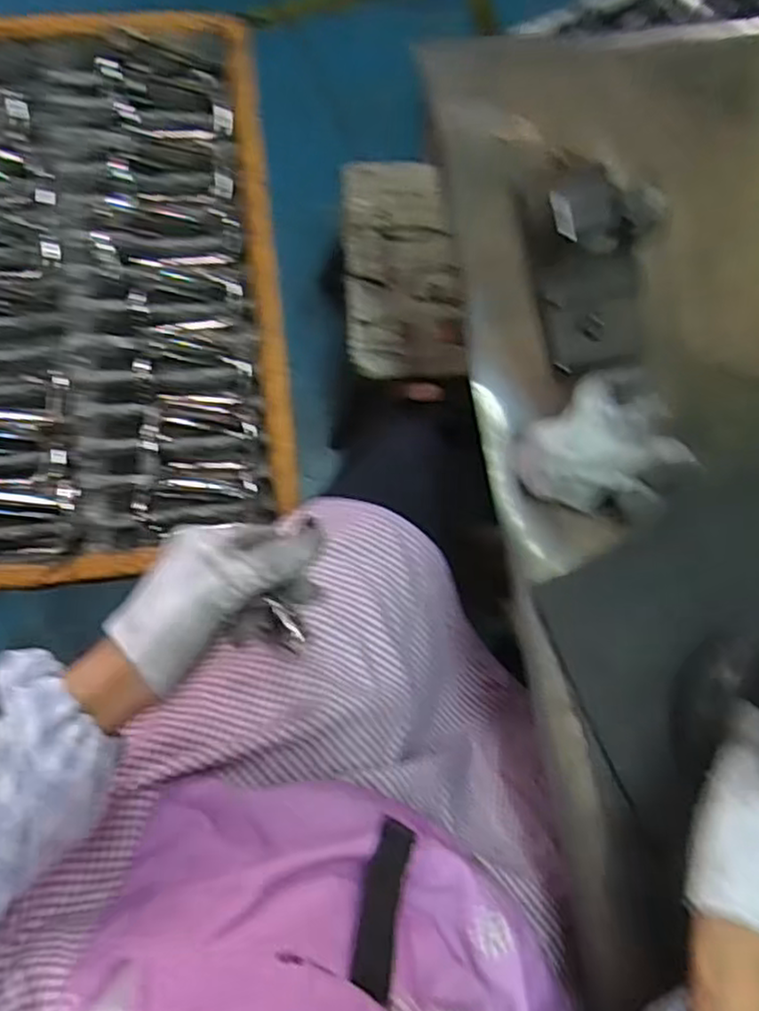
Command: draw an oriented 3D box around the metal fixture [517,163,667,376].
[{"bbox_3d":[0.130,-0.154,0.440,0.065,0.073,0.135,-11,86,-7],"label":"metal fixture"}]

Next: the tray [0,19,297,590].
[{"bbox_3d":[-0.371,-0.193,0.679,0.554,0.053,0.549,-6,86,-6],"label":"tray"}]

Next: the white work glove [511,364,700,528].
[{"bbox_3d":[0.137,-0.035,0.430,0.098,0.070,0.077,15,84,-4],"label":"white work glove"}]

